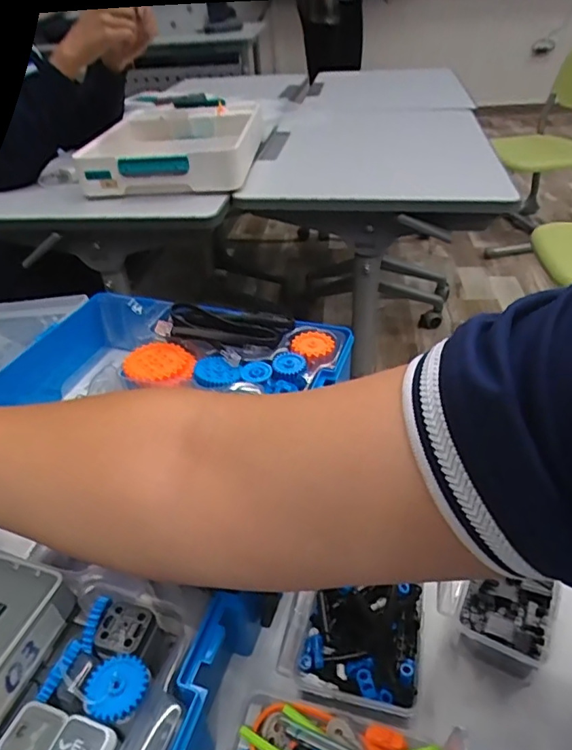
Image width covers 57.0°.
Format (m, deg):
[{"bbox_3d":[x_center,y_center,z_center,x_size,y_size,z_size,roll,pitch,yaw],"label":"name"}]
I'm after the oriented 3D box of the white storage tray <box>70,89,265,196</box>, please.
[{"bbox_3d":[-0.219,-0.484,1.091,0.294,0.079,0.456,3,37,4],"label":"white storage tray"}]

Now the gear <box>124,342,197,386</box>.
[{"bbox_3d":[-0.103,-0.011,0.433,0.056,0.006,0.050,-2,37,2],"label":"gear"}]

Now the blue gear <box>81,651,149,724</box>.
[{"bbox_3d":[-0.075,0.135,0.231,0.026,0.004,0.026,0,37,0],"label":"blue gear"}]

